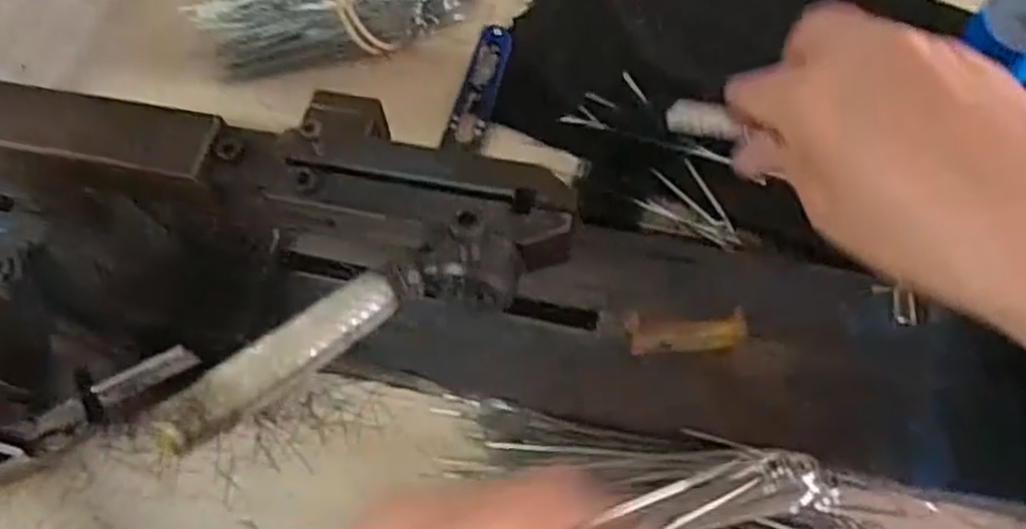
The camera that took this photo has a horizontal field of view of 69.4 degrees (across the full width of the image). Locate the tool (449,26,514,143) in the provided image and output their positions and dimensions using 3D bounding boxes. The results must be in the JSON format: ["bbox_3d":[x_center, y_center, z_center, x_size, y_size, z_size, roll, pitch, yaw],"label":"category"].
[{"bbox_3d":[-0.020,-0.114,0.470,0.023,0.015,0.078,14,69,8],"label":"tool"}]

